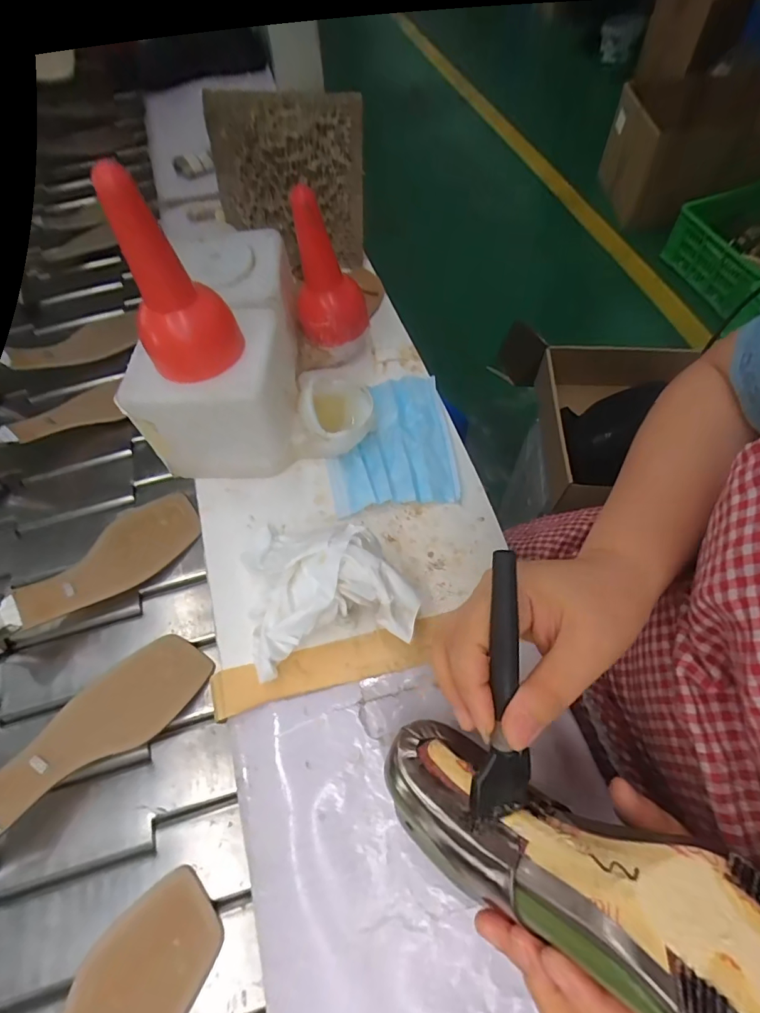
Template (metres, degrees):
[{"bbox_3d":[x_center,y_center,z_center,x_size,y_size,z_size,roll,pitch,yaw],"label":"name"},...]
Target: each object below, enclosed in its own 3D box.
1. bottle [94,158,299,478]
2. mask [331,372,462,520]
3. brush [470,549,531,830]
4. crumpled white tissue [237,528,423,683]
[{"bbox_3d":[-0.140,-0.167,0.402,0.120,0.225,0.202,1,58,5],"label":"bottle"},{"bbox_3d":[0.009,-0.064,0.451,0.117,0.012,0.141,-7,57,0],"label":"mask"},{"bbox_3d":[0.062,0.091,0.232,0.032,0.023,0.138,-1,103,3],"label":"brush"},{"bbox_3d":[-0.043,0.058,0.363,0.127,0.055,0.118,-14,64,-2],"label":"crumpled white tissue"}]

